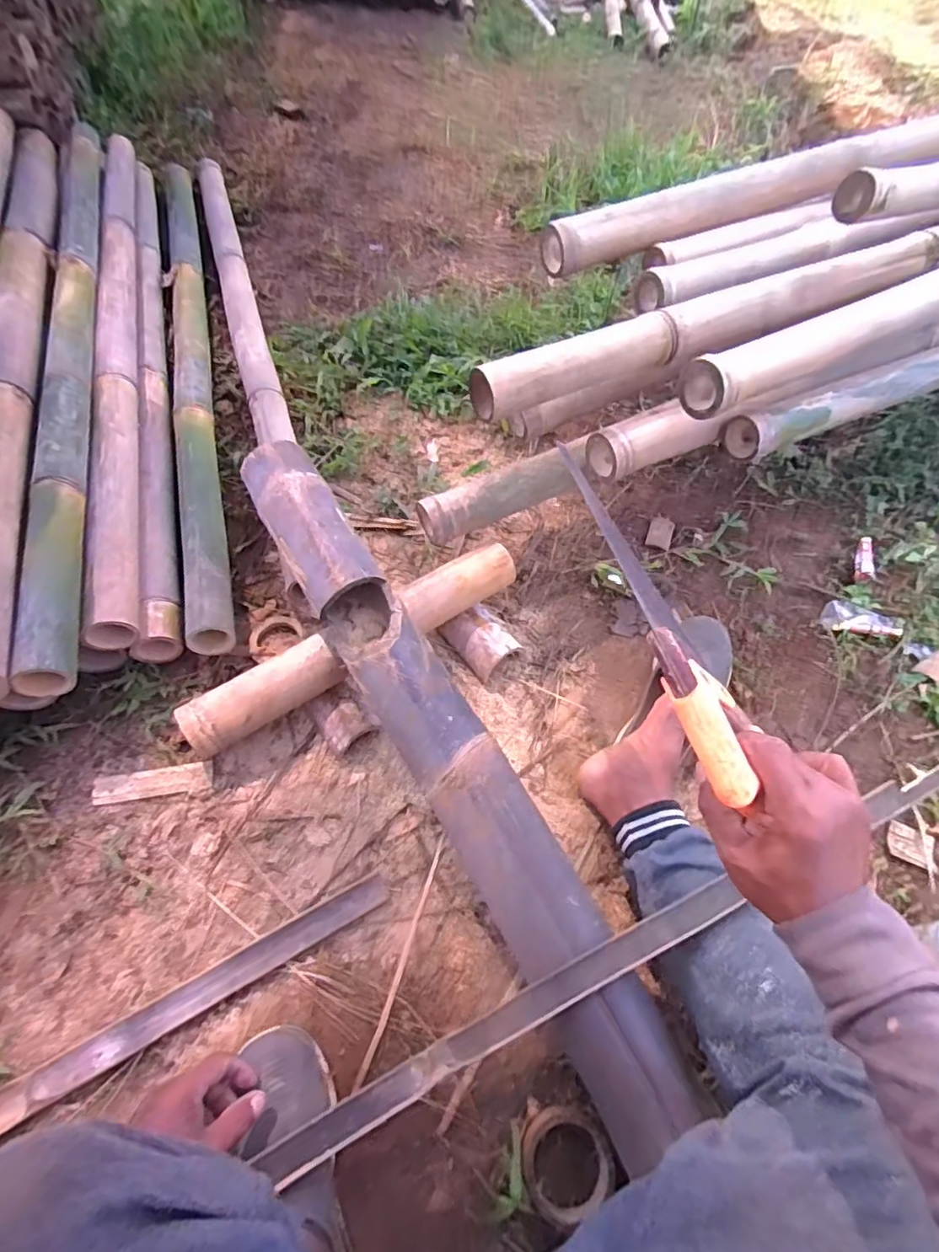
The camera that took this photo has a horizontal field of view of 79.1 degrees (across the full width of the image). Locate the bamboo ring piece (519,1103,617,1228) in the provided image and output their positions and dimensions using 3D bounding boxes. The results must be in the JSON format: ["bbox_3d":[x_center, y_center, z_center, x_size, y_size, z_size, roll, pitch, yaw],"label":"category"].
[{"bbox_3d":[0.092,0.507,0.538,0.080,0.028,0.082,2,56,-3],"label":"bamboo ring piece"}]

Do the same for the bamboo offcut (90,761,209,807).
[{"bbox_3d":[-0.395,0.197,0.712,0.133,0.013,0.037,-8,57,-9],"label":"bamboo offcut"}]

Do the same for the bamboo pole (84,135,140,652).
[{"bbox_3d":[-0.697,-0.634,1.141,0.067,0.072,1.643,-14,58,-13],"label":"bamboo pole"}]

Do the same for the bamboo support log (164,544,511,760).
[{"bbox_3d":[-0.145,0.017,0.770,0.487,0.076,0.074,-30,63,-22],"label":"bamboo support log"}]

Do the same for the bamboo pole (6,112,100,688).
[{"bbox_3d":[-0.713,-0.537,1.025,0.069,0.054,1.522,-14,58,-13],"label":"bamboo pole"}]

